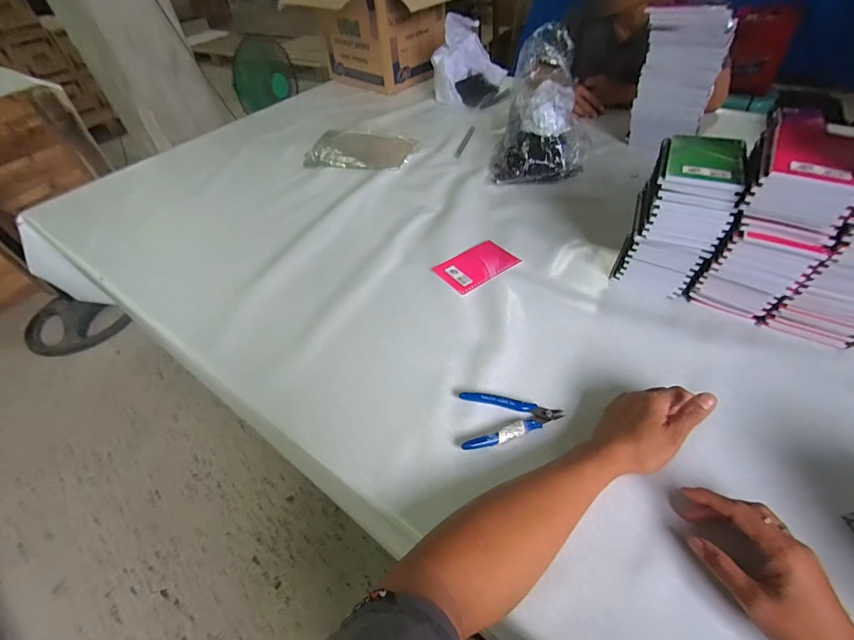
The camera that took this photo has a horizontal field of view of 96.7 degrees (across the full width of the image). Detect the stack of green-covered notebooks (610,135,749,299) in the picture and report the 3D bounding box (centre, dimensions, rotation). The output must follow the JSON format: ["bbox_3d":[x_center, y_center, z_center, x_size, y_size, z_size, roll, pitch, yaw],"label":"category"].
[{"bbox_3d":[0.351,-0.144,0.542,0.104,0.183,0.132,16,52,20],"label":"stack of green-covered notebooks"}]

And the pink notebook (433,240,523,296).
[{"bbox_3d":[0.083,-0.092,0.632,0.132,0.004,0.083,-30,52,-24],"label":"pink notebook"}]

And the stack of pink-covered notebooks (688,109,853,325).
[{"bbox_3d":[0.449,-0.130,0.492,0.108,0.213,0.174,27,57,27],"label":"stack of pink-covered notebooks"}]

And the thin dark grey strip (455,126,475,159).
[{"bbox_3d":[0.095,-0.448,0.954,0.016,0.005,0.169,11,51,16],"label":"thin dark grey strip"}]

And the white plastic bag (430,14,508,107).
[{"bbox_3d":[0.127,-0.760,1.108,0.203,0.178,0.244,3,49,7],"label":"white plastic bag"}]

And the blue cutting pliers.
[{"bbox_3d":[0.097,0.109,0.440,0.119,0.013,0.066,-9,48,-2],"label":"blue cutting pliers"}]

